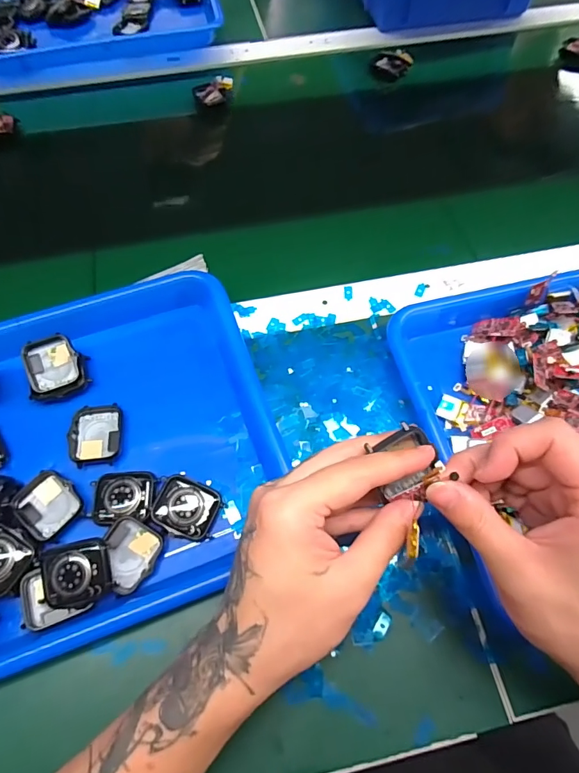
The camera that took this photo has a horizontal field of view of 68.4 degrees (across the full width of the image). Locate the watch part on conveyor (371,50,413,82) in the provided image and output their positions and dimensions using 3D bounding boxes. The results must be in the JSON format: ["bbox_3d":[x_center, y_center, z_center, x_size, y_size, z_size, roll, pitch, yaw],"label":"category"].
[{"bbox_3d":[0.136,-0.428,0.565,0.042,0.015,0.047,26,67,12],"label":"watch part on conveyor"}]

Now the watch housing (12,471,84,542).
[{"bbox_3d":[-0.172,0.084,0.304,0.036,0.010,0.045,-41,70,-17],"label":"watch housing"}]

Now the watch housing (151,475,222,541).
[{"bbox_3d":[-0.071,0.085,0.299,0.042,0.014,0.037,18,66,9],"label":"watch housing"}]

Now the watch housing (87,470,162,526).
[{"bbox_3d":[-0.119,0.078,0.305,0.045,0.009,0.036,-4,64,-2],"label":"watch housing"}]

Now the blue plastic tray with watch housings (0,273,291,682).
[{"bbox_3d":[-0.179,0.056,0.308,0.334,0.049,0.247,-20,65,-9],"label":"blue plastic tray with watch housings"}]

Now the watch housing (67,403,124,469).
[{"bbox_3d":[-0.147,0.037,0.326,0.037,0.011,0.046,-6,64,-2],"label":"watch housing"}]

